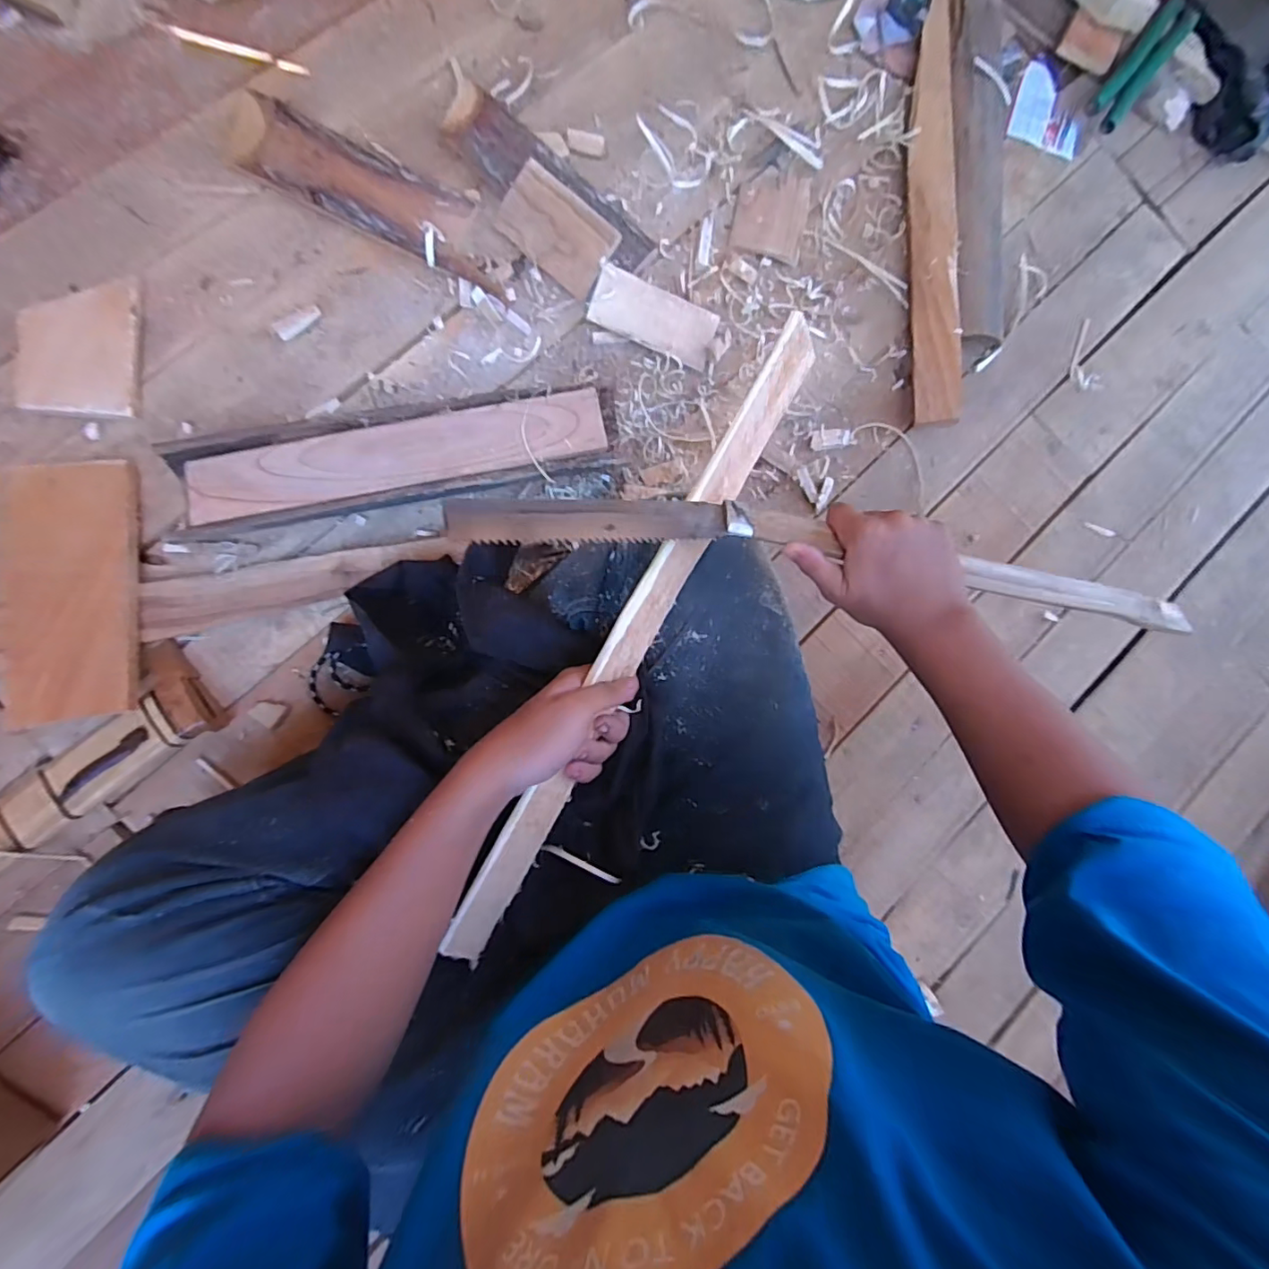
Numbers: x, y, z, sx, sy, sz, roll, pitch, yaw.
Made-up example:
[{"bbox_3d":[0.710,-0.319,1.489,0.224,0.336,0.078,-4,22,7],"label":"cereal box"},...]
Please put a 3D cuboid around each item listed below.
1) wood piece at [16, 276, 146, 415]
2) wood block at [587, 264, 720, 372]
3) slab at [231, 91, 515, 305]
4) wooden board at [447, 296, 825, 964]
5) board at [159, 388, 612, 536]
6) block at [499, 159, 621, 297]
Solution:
[{"bbox_3d":[-0.520,-0.271,0.523,0.090,0.008,0.133,-2,84,-20],"label":"wood piece"},{"bbox_3d":[0.022,-0.344,0.604,0.134,0.008,0.058,18,99,-12],"label":"wood block"},{"bbox_3d":[-0.268,-0.454,0.573,0.296,0.022,0.080,24,84,-6],"label":"slab"},{"bbox_3d":[0.006,-0.008,0.399,0.034,0.039,0.500,29,84,-5],"label":"wooden board"},{"bbox_3d":[-0.216,-0.172,0.547,0.403,0.065,0.092,-10,88,-9],"label":"board"},{"bbox_3d":[-0.082,-0.425,0.586,0.122,0.010,0.073,40,111,-2],"label":"block"}]

